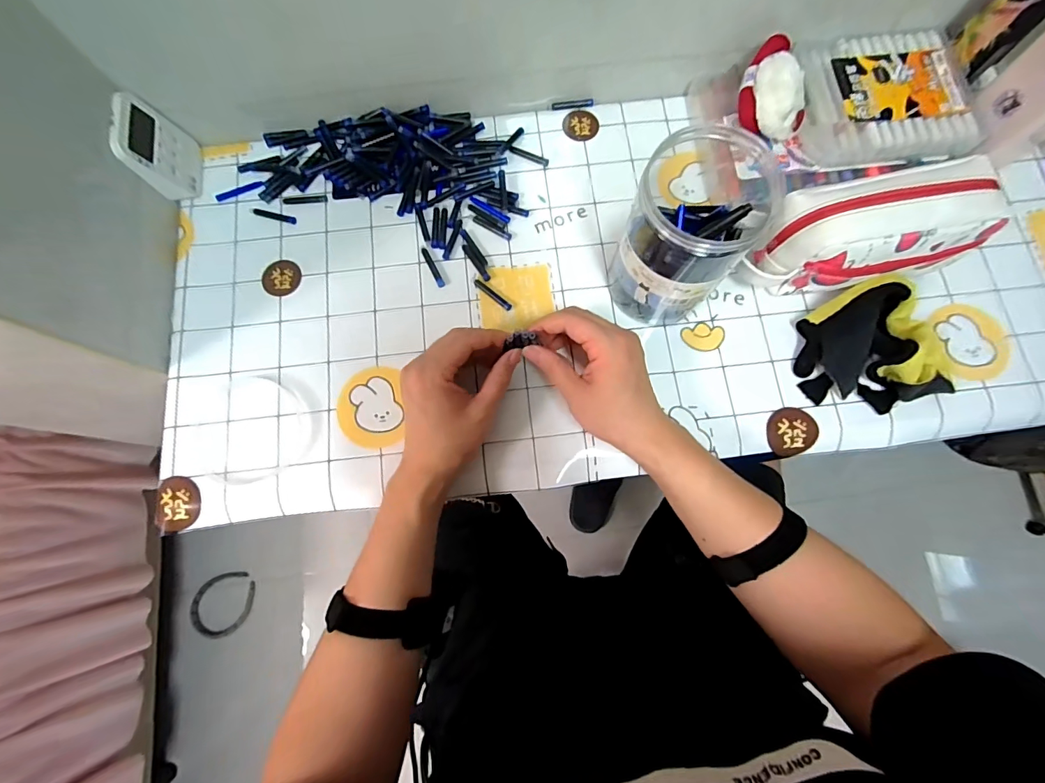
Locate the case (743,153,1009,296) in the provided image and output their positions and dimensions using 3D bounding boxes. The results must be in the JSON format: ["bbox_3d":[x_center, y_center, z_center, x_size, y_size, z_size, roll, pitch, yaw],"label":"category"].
[{"bbox_3d":[0.317,-0.146,0.409,0.199,0.102,0.083,-11,77,-3],"label":"case"}]

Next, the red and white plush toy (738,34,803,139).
[{"bbox_3d":[0.243,-0.303,0.435,0.051,0.040,0.101,-2,75,3],"label":"red and white plush toy"}]

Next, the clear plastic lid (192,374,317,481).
[{"bbox_3d":[-0.254,0.033,0.420,0.101,0.004,0.099,0,77,0],"label":"clear plastic lid"}]

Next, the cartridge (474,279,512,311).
[{"bbox_3d":[-0.030,-0.098,0.449,0.048,0.005,0.007,41,80,9],"label":"cartridge"}]

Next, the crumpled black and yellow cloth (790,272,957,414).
[{"bbox_3d":[0.334,-0.044,0.414,0.139,0.046,0.110,-10,77,-2],"label":"crumpled black and yellow cloth"}]

